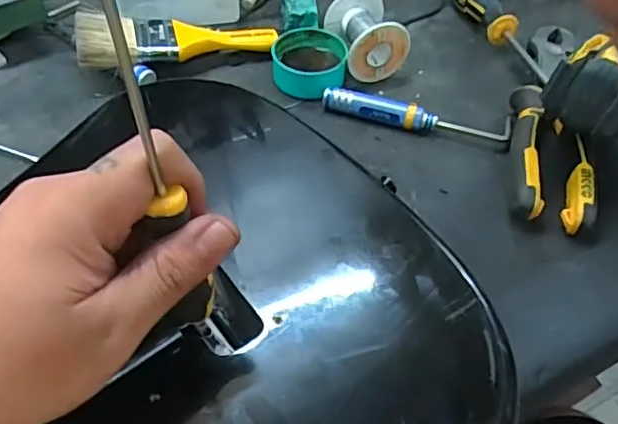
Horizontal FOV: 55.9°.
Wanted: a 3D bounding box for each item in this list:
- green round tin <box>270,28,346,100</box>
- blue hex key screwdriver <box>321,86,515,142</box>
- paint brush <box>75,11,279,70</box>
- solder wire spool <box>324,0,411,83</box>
[{"bbox_3d":[0.000,-0.122,0.481,0.058,0.025,0.062,2,52,-2],"label":"green round tin"},{"bbox_3d":[0.084,-0.075,0.452,0.146,0.017,0.025,9,52,4],"label":"blue hex key screwdriver"},{"bbox_3d":[-0.106,-0.144,0.475,0.157,0.016,0.052,-10,60,-23],"label":"paint brush"},{"bbox_3d":[0.046,-0.148,0.489,0.052,0.050,0.066,-17,55,-16],"label":"solder wire spool"}]

